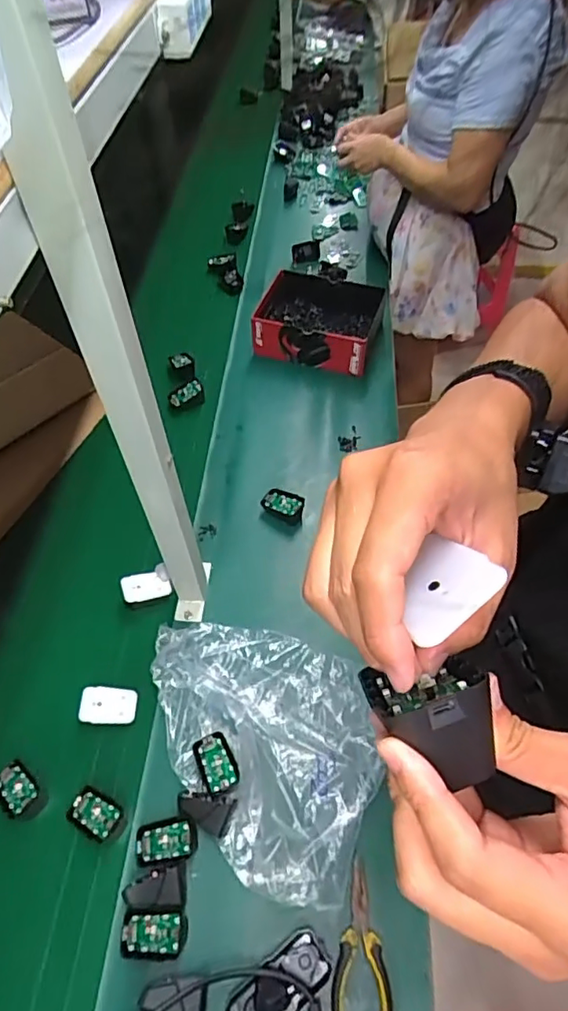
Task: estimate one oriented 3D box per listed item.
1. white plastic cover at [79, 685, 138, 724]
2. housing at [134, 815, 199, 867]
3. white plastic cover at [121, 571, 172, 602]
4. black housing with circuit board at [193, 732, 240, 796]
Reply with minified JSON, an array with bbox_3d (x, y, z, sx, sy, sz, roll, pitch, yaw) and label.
[{"bbox_3d":[-0.227,0.259,0.719,0.070,0.005,0.045,9,62,-17],"label":"white plastic cover"},{"bbox_3d":[-0.136,0.383,0.631,0.075,0.010,0.042,-17,57,9],"label":"housing"},{"bbox_3d":[-0.204,0.119,0.820,0.068,0.007,0.040,-8,71,-15],"label":"white plastic cover"},{"bbox_3d":[-0.083,0.314,0.678,0.042,0.021,0.069,-22,56,-15],"label":"black housing with circuit board"}]

